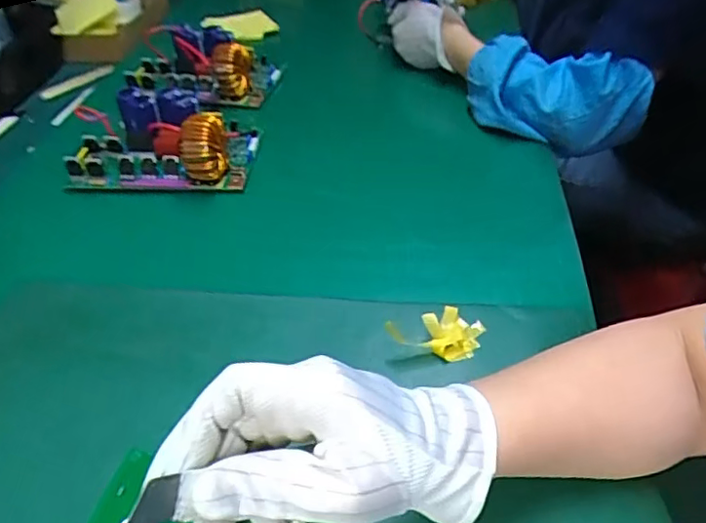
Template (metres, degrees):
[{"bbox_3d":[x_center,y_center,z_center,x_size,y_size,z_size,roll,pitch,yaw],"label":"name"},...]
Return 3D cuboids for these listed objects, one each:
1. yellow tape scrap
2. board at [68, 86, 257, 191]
[{"bbox_3d":[0.065,0.049,0.440,0.064,0.019,0.046,16,45,20],"label":"yellow tape scrap"},{"bbox_3d":[-0.207,-0.138,0.626,0.193,0.063,0.127,0,42,4],"label":"board"}]

